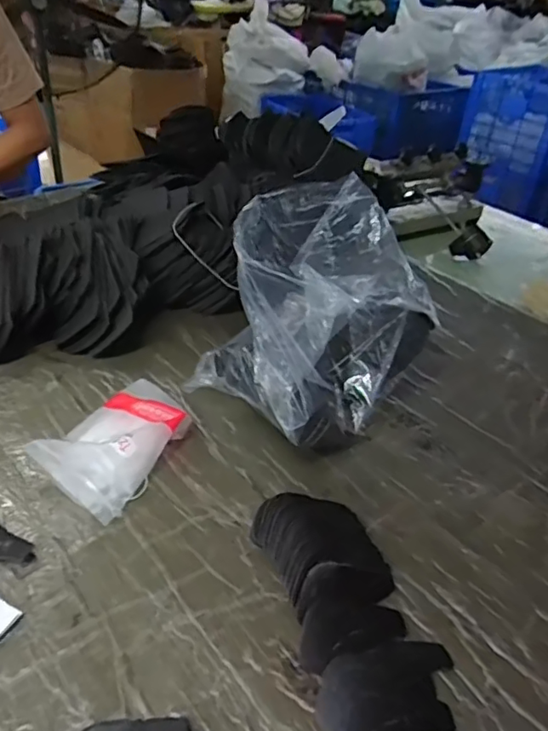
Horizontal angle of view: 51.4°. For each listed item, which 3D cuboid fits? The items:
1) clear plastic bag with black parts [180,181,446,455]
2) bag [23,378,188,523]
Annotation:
[{"bbox_3d":[0.047,-0.059,0.644,0.190,0.228,0.226,30,43,32],"label":"clear plastic bag with black parts"},{"bbox_3d":[-0.165,0.077,0.600,0.111,0.040,0.158,21,39,23],"label":"bag"}]

